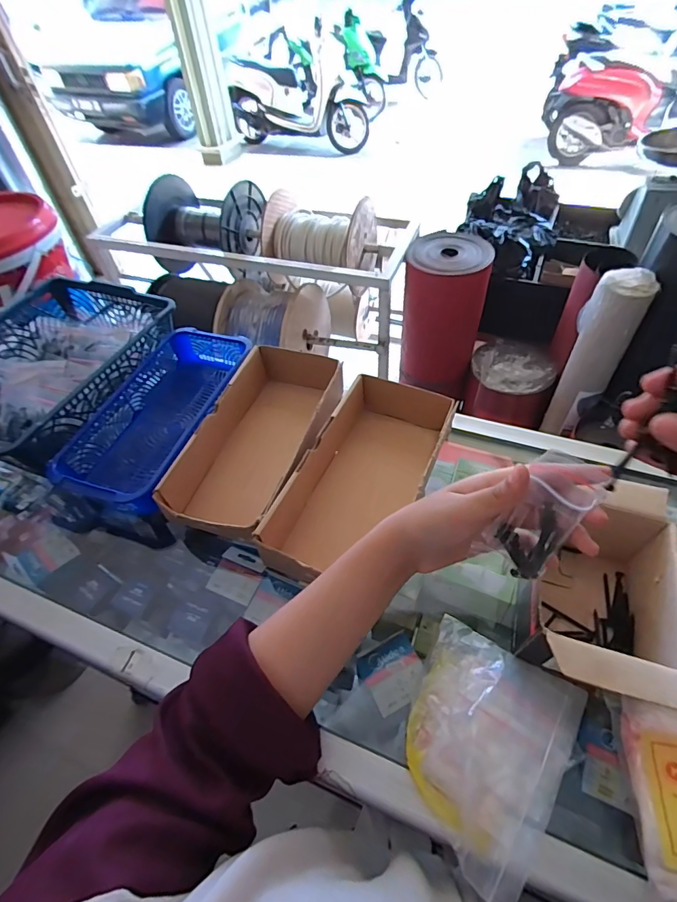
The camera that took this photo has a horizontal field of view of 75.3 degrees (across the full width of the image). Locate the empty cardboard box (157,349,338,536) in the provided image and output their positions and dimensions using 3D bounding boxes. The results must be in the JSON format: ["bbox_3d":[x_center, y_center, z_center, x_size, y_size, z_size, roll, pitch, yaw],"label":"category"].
[{"bbox_3d":[-0.083,-0.009,0.495,0.125,0.070,0.244,13,53,15],"label":"empty cardboard box"}]

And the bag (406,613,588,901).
[{"bbox_3d":[0.102,0.208,0.314,0.108,0.021,0.144,25,57,23],"label":"bag"}]

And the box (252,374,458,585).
[{"bbox_3d":[0.030,0.025,0.452,0.122,0.056,0.244,18,54,18],"label":"box"}]

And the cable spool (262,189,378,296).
[{"bbox_3d":[-0.048,-0.614,1.289,0.300,0.209,0.220,18,54,19],"label":"cable spool"}]

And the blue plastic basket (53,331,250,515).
[{"bbox_3d":[-0.205,-0.042,0.542,0.147,0.072,0.276,12,52,14],"label":"blue plastic basket"}]

